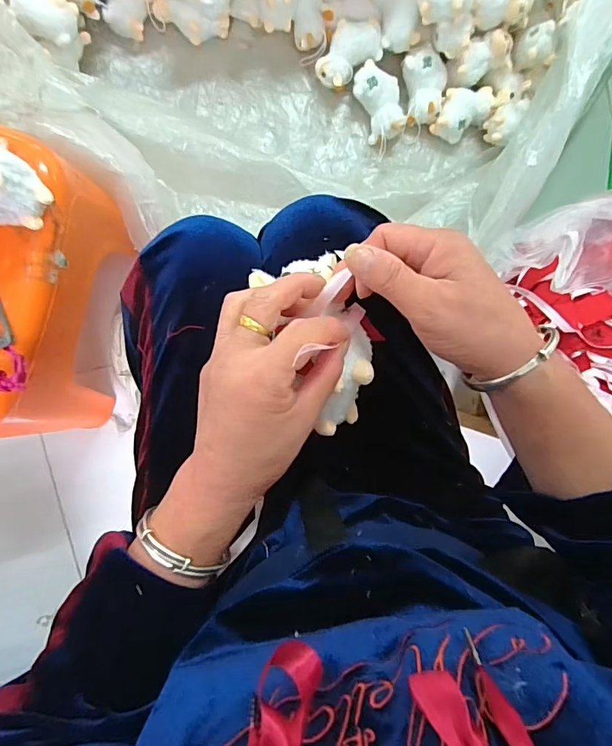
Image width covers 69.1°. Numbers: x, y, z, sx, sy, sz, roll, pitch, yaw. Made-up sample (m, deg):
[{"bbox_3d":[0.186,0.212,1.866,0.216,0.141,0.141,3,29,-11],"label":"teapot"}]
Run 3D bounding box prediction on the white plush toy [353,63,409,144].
[{"bbox_3d":[0.130,-0.487,0.809,0.068,0.066,0.119,-30,96,-7],"label":"white plush toy"}]

